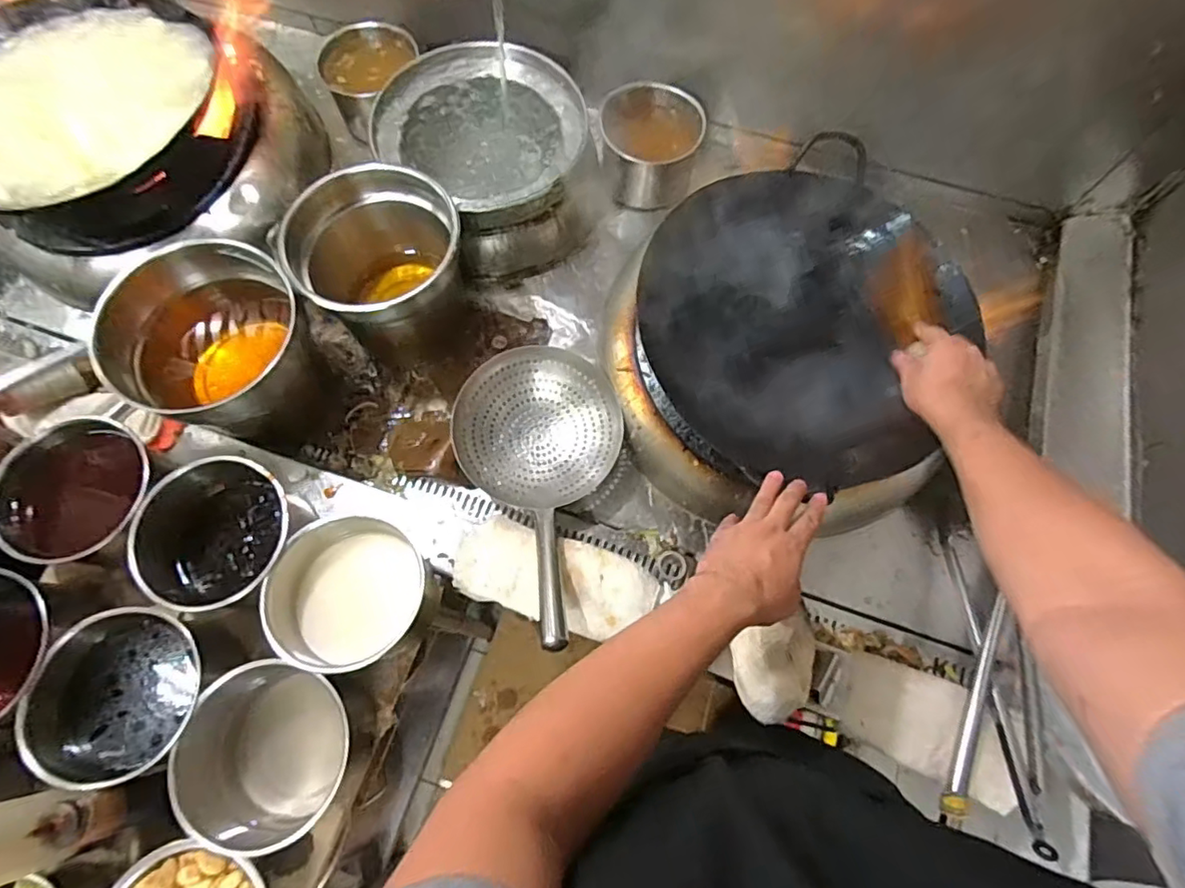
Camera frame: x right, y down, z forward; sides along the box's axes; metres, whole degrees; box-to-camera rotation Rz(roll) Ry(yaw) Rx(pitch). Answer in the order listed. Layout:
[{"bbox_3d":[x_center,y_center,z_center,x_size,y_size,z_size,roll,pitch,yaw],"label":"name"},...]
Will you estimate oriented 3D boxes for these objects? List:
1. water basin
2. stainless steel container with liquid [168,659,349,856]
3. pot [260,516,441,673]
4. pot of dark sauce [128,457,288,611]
[{"bbox_3d":[-0.161,-0.457,0.934,0.284,0.170,0.338,-39,74,-14],"label":"water basin"},{"bbox_3d":[-0.335,0.329,0.639,0.164,0.142,0.164,0,69,-1],"label":"stainless steel container with liquid"},{"bbox_3d":[-0.284,0.178,0.691,0.161,0.113,0.160,0,69,-1],"label":"pot"},{"bbox_3d":[-0.443,0.104,0.713,0.166,0.116,0.159,0,69,-1],"label":"pot of dark sauce"}]

